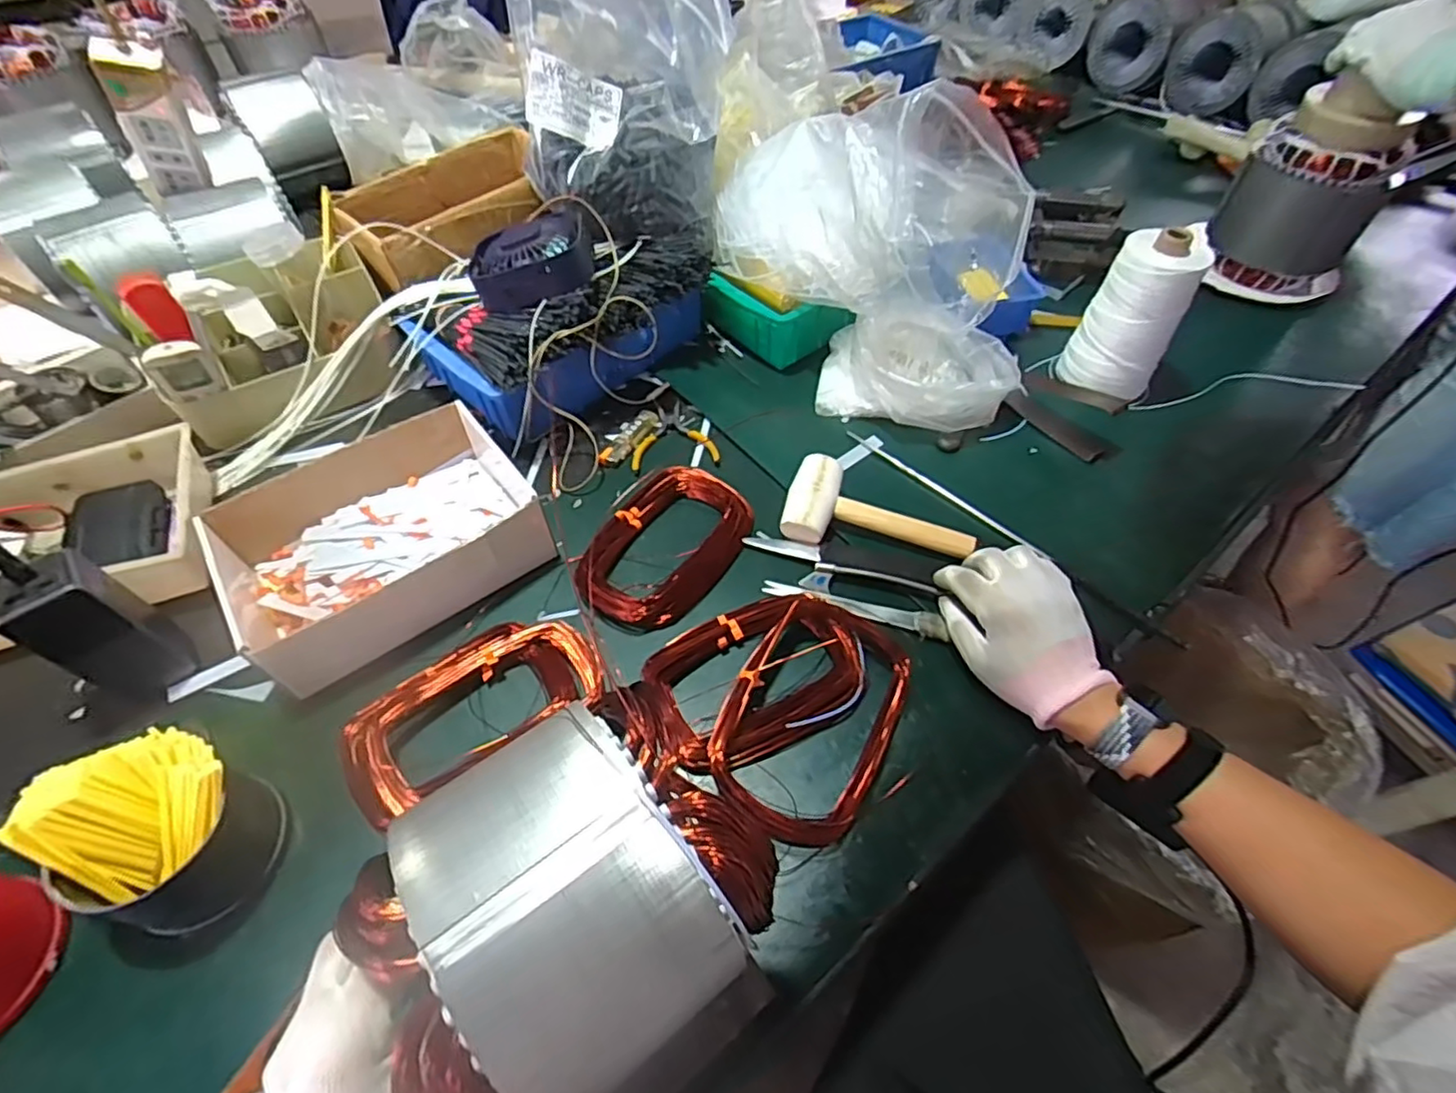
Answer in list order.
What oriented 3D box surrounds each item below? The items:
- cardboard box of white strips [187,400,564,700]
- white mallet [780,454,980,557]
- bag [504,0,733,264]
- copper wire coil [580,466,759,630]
[{"bbox_3d":[-0.303,-0.008,0.580,0.252,0.067,0.195,-31,60,-21],"label":"cardboard box of white strips"},{"bbox_3d":[0.141,-0.029,0.604,0.175,0.050,0.077,11,54,8],"label":"white mallet"},{"bbox_3d":[-0.106,-0.471,0.663,0.213,0.255,0.172,7,54,5],"label":"bag"},{"bbox_3d":[-0.061,-0.005,0.600,0.121,0.027,0.169,26,58,18],"label":"copper wire coil"}]

